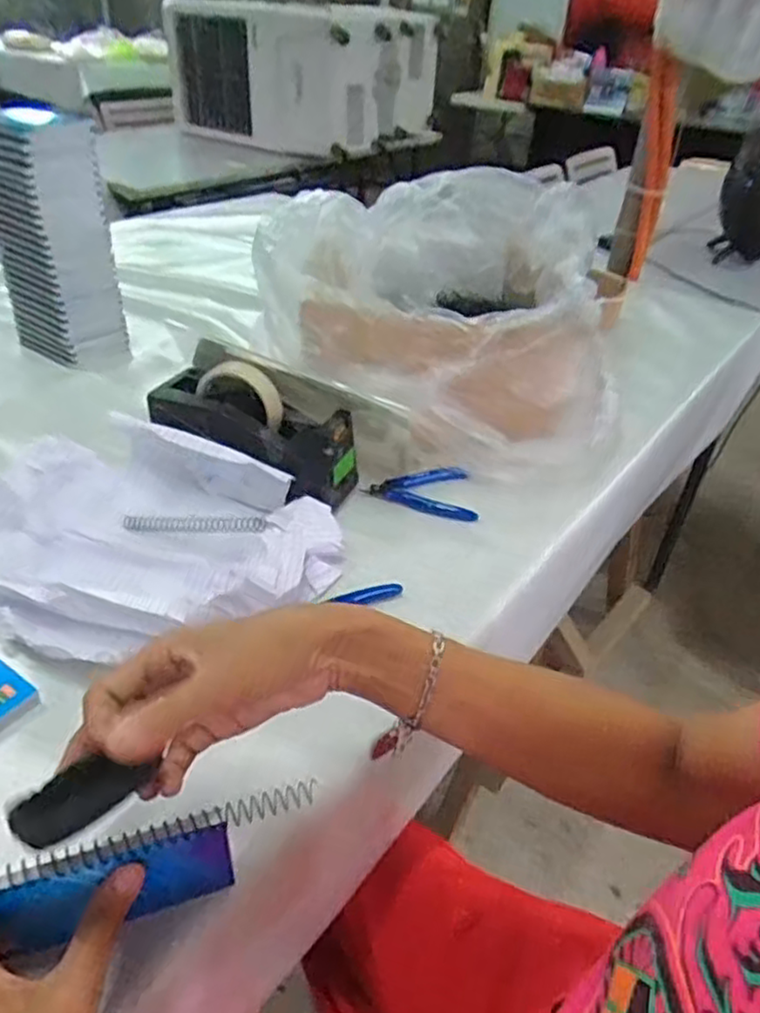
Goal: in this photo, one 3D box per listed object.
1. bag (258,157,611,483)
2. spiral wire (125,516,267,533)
[{"bbox_3d":[0.052,-0.206,0.785,0.364,0.233,0.339,0,36,-5],"label":"bag"},{"bbox_3d":[-0.174,0.016,0.641,0.149,0.008,0.017,0,34,19],"label":"spiral wire"}]

